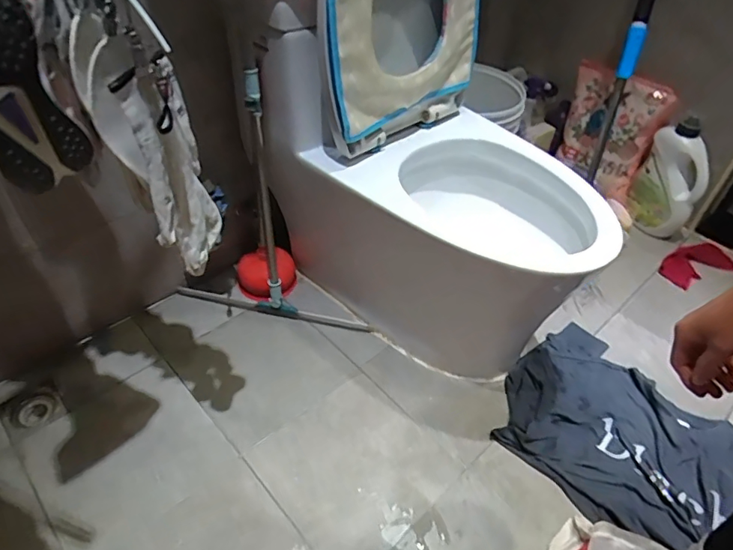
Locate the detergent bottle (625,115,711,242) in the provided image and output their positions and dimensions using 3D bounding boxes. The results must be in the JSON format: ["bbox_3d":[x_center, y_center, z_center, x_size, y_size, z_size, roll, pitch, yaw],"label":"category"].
[{"bbox_3d":[0.855,-0.272,1.390,0.105,0.324,0.175,-20,40,-40],"label":"detergent bottle"}]

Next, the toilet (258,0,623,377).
[{"bbox_3d":[0.156,-0.257,0.931,0.579,0.808,0.365,23,47,17],"label":"toilet"}]

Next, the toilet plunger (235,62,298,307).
[{"bbox_3d":[-0.222,-0.139,1.020,0.137,0.550,0.118,-6,44,-10],"label":"toilet plunger"}]

